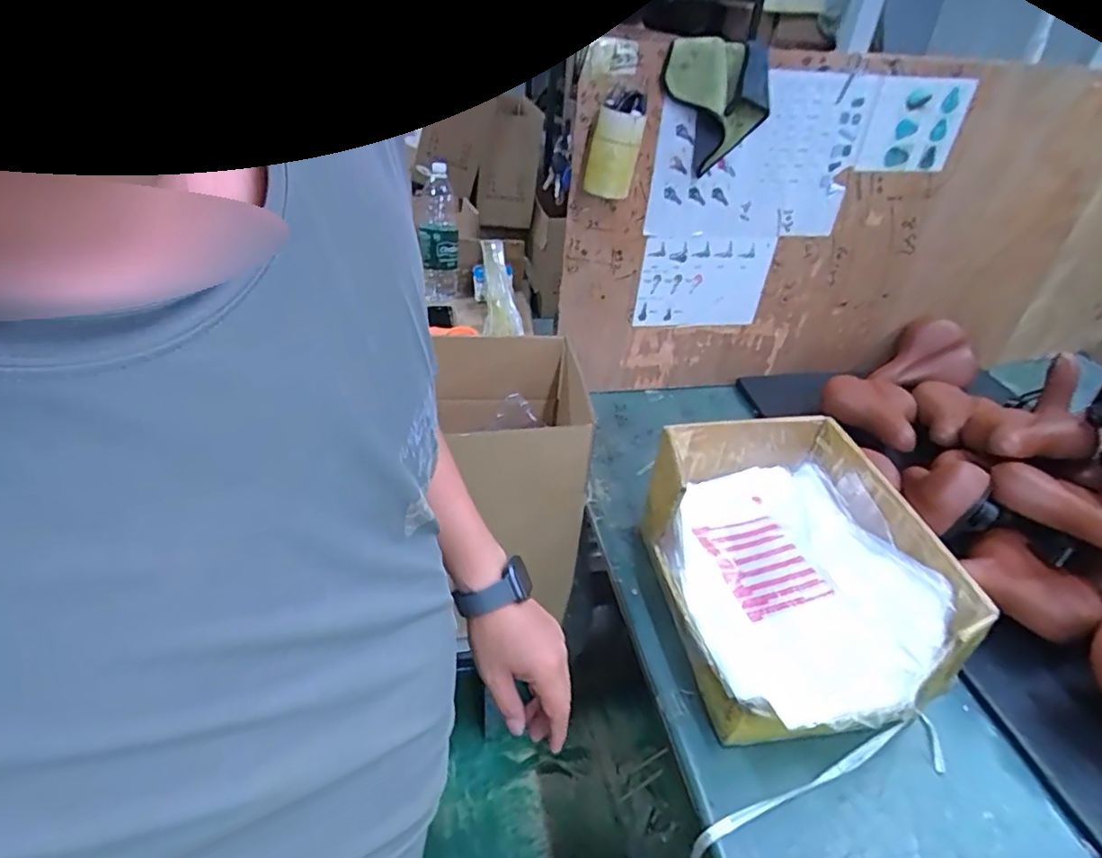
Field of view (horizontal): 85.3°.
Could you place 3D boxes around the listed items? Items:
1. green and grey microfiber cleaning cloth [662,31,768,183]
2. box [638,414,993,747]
[{"bbox_3d":[0.304,-0.592,1.058,0.169,0.208,0.051,-32,34,10],"label":"green and grey microfiber cleaning cloth"},{"bbox_3d":[0.330,0.185,0.856,0.312,0.181,0.433,-2,37,-9],"label":"box"}]

